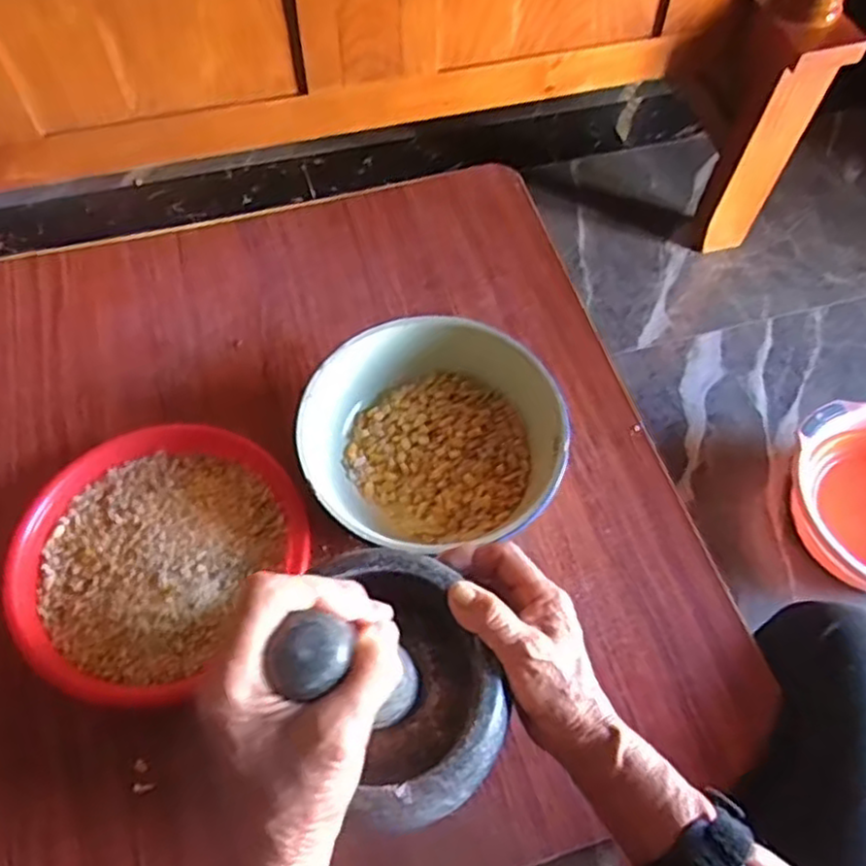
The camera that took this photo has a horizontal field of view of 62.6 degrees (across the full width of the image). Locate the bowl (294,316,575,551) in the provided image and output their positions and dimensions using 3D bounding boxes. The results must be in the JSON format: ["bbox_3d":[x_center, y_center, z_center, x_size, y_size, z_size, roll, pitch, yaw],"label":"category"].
[{"bbox_3d":[0.000,0.007,0.556,0.190,0.066,0.189,1,61,-1],"label":"bowl"}]

